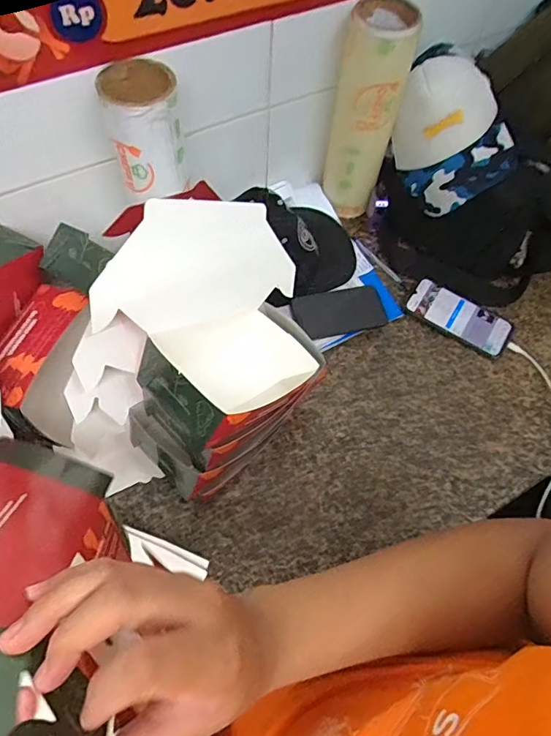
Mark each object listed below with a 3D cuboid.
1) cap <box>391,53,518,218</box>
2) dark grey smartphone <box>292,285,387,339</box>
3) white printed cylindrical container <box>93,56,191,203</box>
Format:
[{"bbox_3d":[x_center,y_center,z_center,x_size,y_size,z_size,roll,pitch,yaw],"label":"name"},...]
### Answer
[{"bbox_3d":[0.260,-0.364,0.737,0.159,0.125,0.213,-31,96,21],"label":"cap"},{"bbox_3d":[0.101,-0.089,0.746,0.146,0.016,0.078,-17,76,-12],"label":"dark grey smartphone"},{"bbox_3d":[-0.154,-0.277,0.563,0.084,0.128,0.089,-14,65,-10],"label":"white printed cylindrical container"}]

